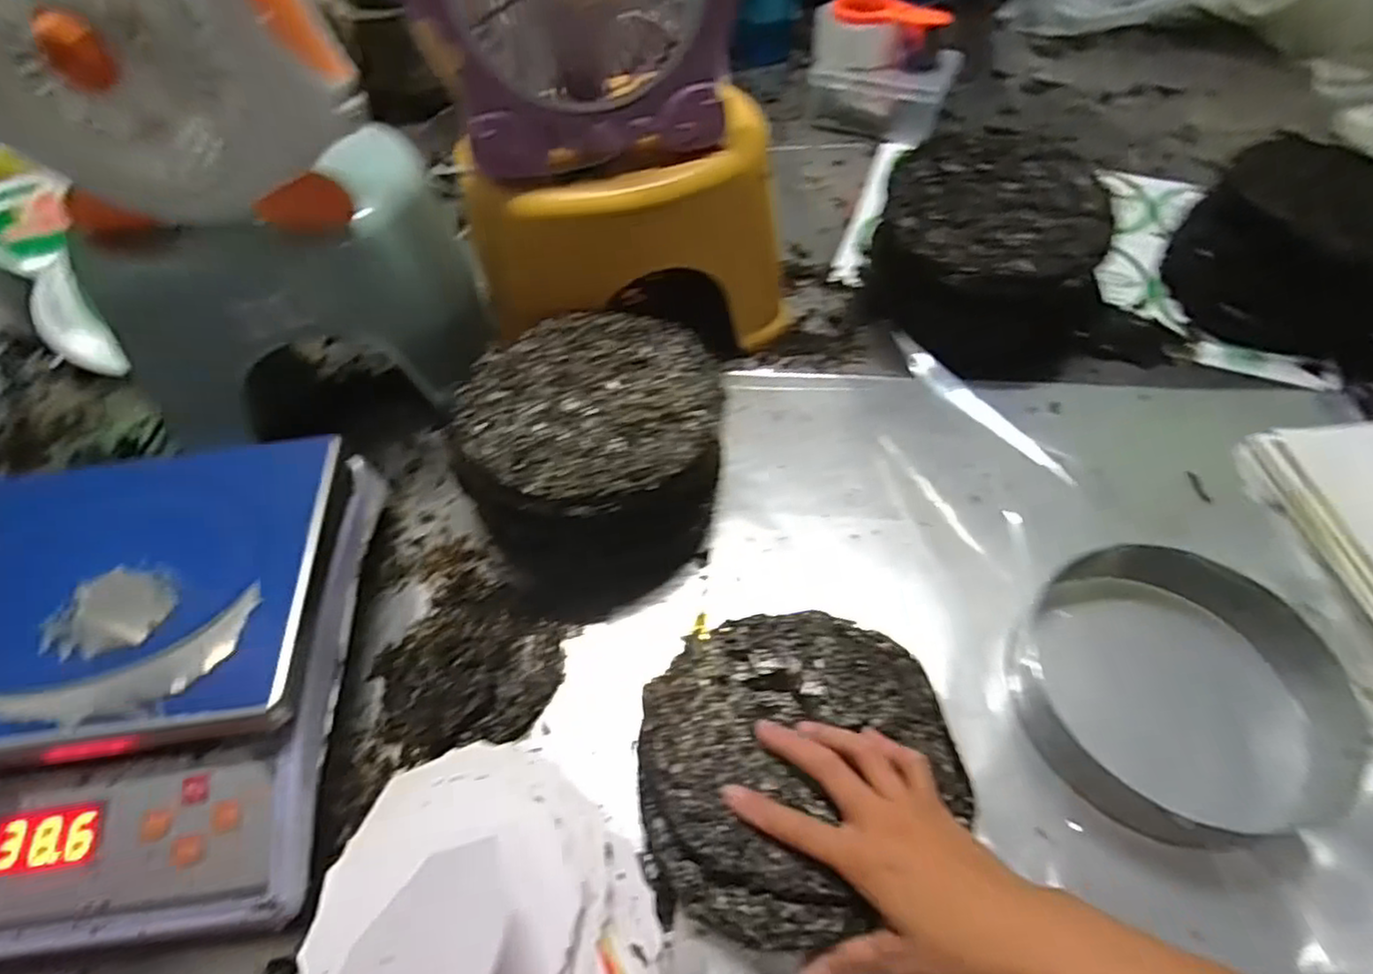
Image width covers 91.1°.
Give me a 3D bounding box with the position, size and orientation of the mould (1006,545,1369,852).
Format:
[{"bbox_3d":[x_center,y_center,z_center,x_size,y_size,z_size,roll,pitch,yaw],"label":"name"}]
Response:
[{"bbox_3d":[0.317,0.130,0.443,0.191,0.053,0.185,-2,53,2],"label":"mould"}]

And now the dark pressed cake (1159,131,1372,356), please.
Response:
[{"bbox_3d":[0.617,-0.233,0.659,0.216,0.119,0.195,-19,55,-10],"label":"dark pressed cake"}]

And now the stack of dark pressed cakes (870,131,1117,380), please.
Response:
[{"bbox_3d":[0.302,-0.231,0.664,0.223,0.130,0.259,28,60,22],"label":"stack of dark pressed cakes"}]

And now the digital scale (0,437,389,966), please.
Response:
[{"bbox_3d":[-0.363,0.114,0.426,0.270,0.092,0.299,-7,53,-1],"label":"digital scale"}]

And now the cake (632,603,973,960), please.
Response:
[{"bbox_3d":[0.072,0.174,0.433,0.201,0.028,0.193,-2,53,2],"label":"cake"}]

